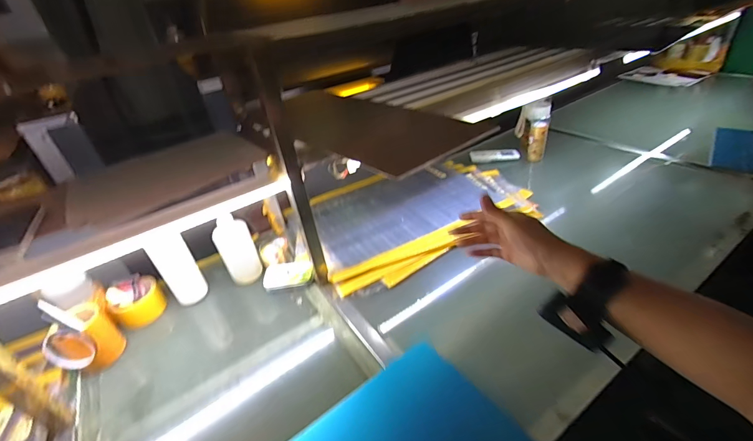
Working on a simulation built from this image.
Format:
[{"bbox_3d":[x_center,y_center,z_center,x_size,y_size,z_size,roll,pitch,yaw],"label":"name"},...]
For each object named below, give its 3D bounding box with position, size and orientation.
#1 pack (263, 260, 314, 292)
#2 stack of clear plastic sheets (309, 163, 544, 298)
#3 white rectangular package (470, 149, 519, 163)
[{"bbox_3d":[-0.204,0.125,0.818,0.116,0.016,0.065,-13,64,0],"label":"pack"},{"bbox_3d":[0.110,-0.043,1.031,0.607,0.037,0.452,-19,37,-16],"label":"stack of clear plastic sheets"},{"bbox_3d":[0.416,-0.229,1.238,0.161,0.034,0.030,-2,36,8],"label":"white rectangular package"}]

